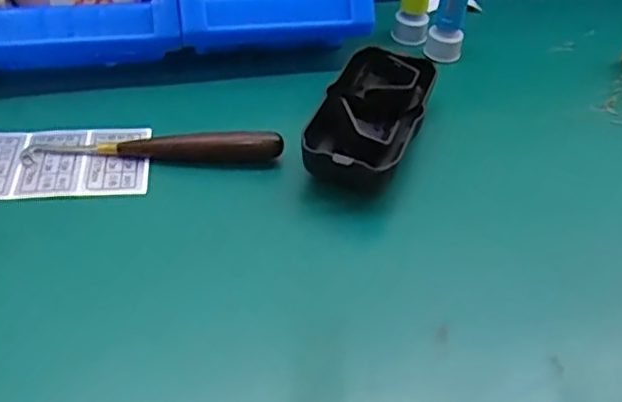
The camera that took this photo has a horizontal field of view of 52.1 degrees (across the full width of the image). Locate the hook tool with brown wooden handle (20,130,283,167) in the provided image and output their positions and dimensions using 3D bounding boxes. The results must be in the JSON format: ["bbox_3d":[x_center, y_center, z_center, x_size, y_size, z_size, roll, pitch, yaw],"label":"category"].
[{"bbox_3d":[-0.084,-0.030,0.343,0.135,0.014,0.016,-2,45,-7],"label":"hook tool with brown wooden handle"}]

